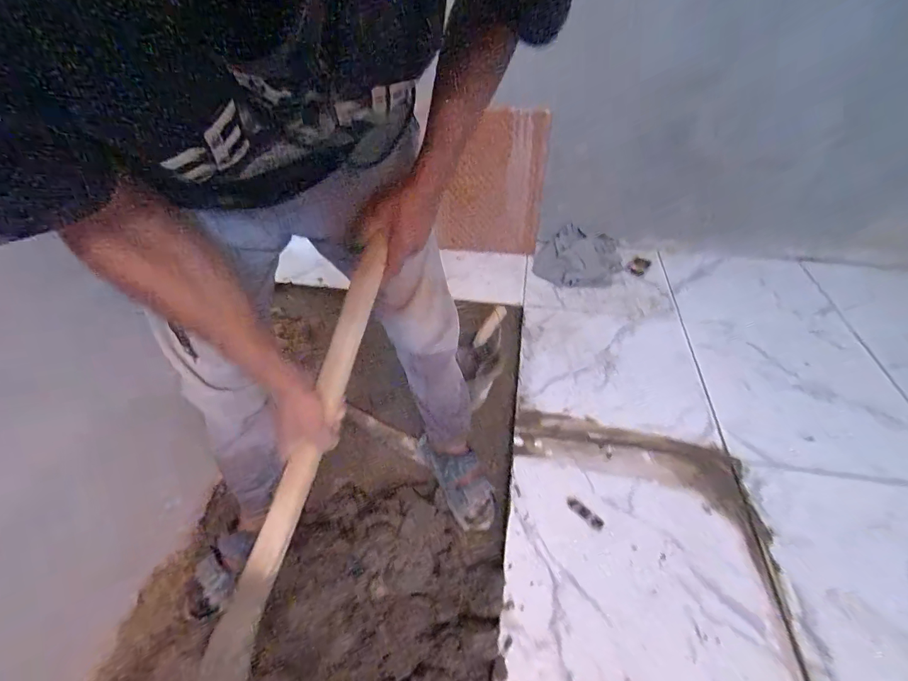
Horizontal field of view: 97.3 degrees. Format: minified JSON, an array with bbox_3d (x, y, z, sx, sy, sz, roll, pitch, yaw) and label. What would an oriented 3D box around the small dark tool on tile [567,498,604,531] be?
[{"bbox_3d":[0.274,0.362,0.837,0.027,0.004,0.082,-33,52,-27],"label":"small dark tool on tile"}]

